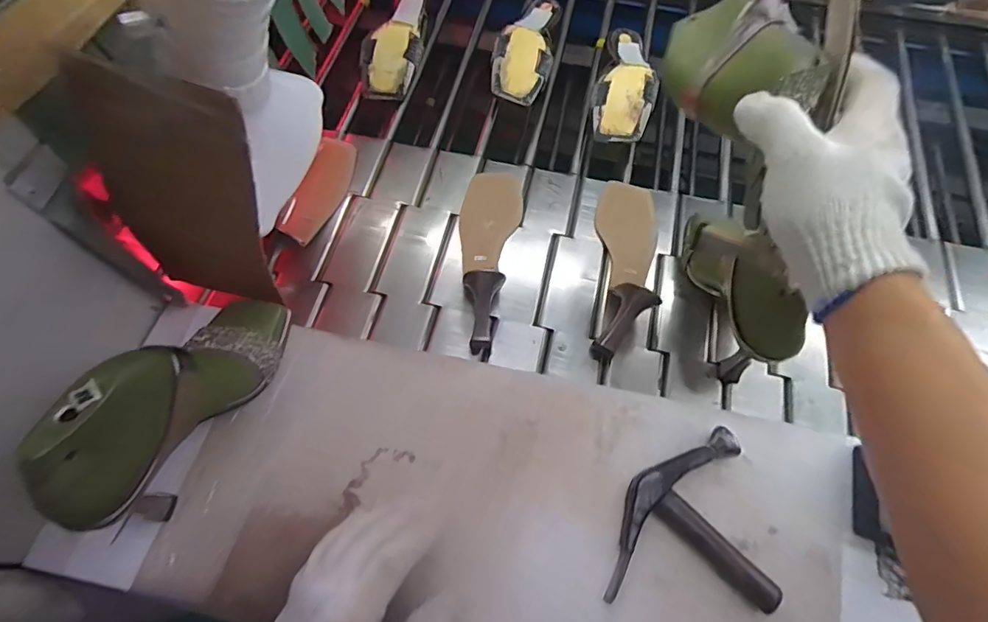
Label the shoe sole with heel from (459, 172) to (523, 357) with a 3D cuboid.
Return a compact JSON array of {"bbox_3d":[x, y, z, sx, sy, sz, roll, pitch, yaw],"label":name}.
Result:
[{"bbox_3d":[-0.007,-0.081,0.583,0.070,0.053,0.246,4,63,2],"label":"shoe sole with heel"}]

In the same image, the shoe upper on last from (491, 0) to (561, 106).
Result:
[{"bbox_3d":[0.047,-0.370,0.715,0.077,0.070,0.199,10,64,5],"label":"shoe upper on last"}]

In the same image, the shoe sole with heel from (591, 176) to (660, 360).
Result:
[{"bbox_3d":[0.154,-0.063,0.581,0.069,0.050,0.246,8,63,4],"label":"shoe sole with heel"}]

